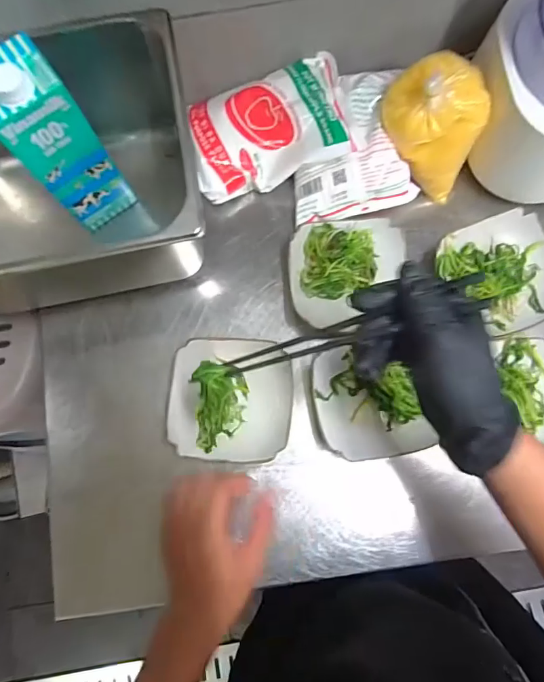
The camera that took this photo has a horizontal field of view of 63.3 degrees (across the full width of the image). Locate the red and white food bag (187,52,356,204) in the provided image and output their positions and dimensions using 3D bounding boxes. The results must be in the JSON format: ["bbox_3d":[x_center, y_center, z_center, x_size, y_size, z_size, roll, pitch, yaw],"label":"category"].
[{"bbox_3d":[-0.005,-0.263,0.551,0.196,0.050,0.139,-15,84,11],"label":"red and white food bag"}]

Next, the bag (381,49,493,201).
[{"bbox_3d":[0.185,-0.252,0.512,0.116,0.127,0.080,30,80,7],"label":"bag"}]

